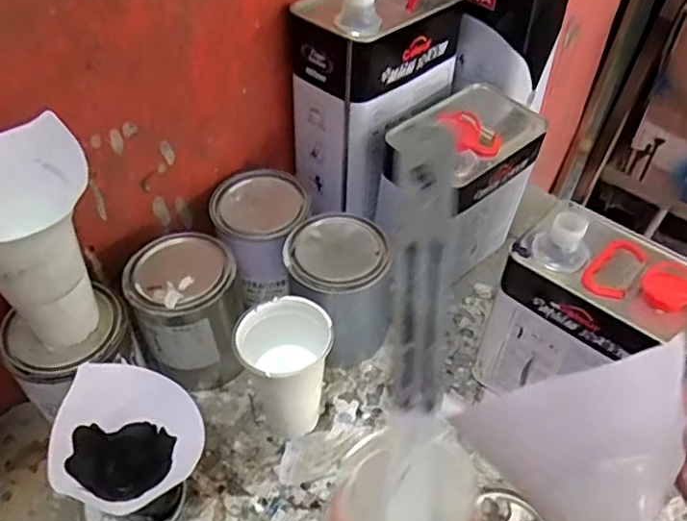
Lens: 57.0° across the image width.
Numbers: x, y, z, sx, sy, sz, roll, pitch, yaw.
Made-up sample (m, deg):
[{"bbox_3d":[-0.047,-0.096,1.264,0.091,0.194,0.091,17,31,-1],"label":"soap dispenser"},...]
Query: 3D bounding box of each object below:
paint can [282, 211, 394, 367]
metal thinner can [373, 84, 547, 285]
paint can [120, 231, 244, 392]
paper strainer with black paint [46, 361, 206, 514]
[{"bbox_3d":[-0.008,0.030,0.674,0.101,0.140,0.099,2,47,-2],"label":"paint can"},{"bbox_3d":[0.132,-0.089,0.730,0.168,0.201,0.105,-32,56,-28],"label":"metal thinner can"},{"bbox_3d":[-0.156,0.058,0.646,0.106,0.141,0.105,-12,49,-14],"label":"paint can"},{"bbox_3d":[-0.174,0.151,0.525,0.113,0.076,0.107,2,47,-2],"label":"paper strainer with black paint"}]

